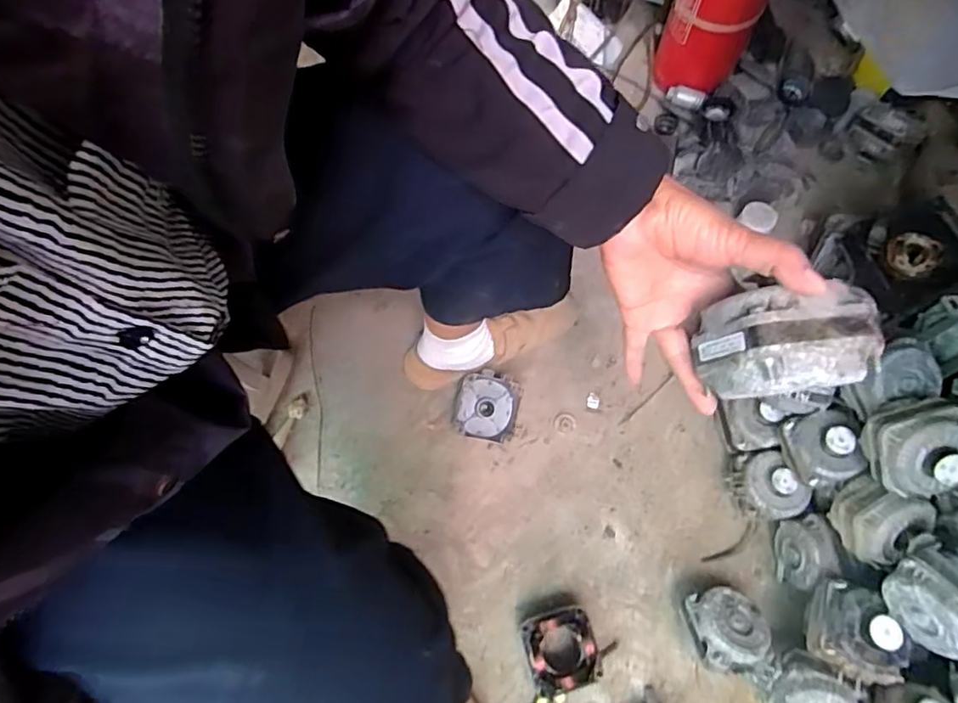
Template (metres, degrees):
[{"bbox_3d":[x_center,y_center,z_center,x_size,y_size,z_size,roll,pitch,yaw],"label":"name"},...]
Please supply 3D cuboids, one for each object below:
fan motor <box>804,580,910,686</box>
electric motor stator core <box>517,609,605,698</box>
[{"bbox_3d":[0.392,0.289,0.589,0.083,0.063,0.083,25,72,8],"label":"fan motor"},{"bbox_3d":[0.094,0.345,0.672,0.077,0.064,0.078,-14,71,-6],"label":"electric motor stator core"}]

